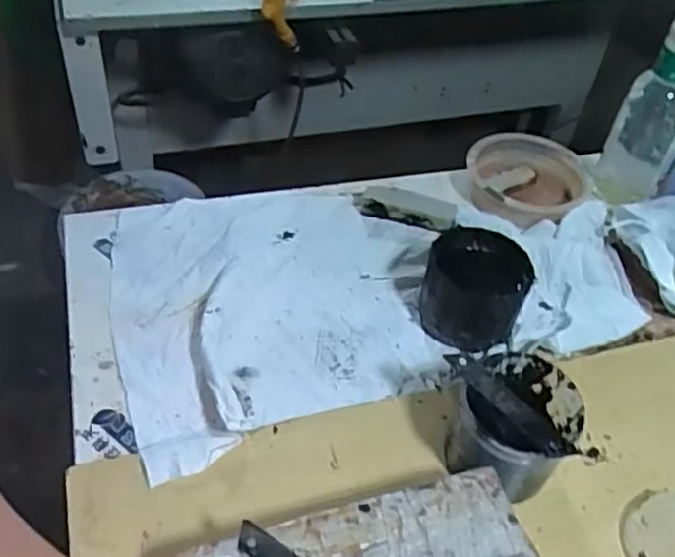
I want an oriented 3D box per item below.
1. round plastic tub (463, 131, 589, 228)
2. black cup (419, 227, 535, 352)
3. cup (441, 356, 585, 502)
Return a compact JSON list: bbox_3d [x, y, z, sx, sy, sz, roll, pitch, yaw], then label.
[{"bbox_3d":[0.204,-0.097,0.737,0.121,0.050,0.123,2,47,-2],"label":"round plastic tub"},{"bbox_3d":[0.119,0.003,0.594,0.084,0.075,0.091,2,47,-2],"label":"black cup"},{"bbox_3d":[0.118,0.106,0.486,0.085,0.091,0.082,2,47,-2],"label":"cup"}]

